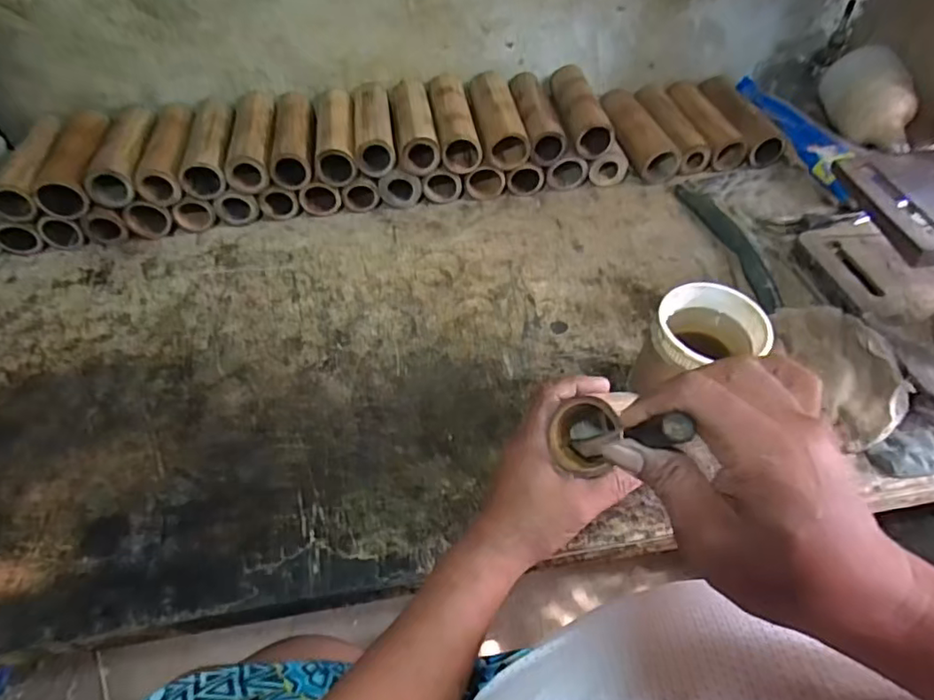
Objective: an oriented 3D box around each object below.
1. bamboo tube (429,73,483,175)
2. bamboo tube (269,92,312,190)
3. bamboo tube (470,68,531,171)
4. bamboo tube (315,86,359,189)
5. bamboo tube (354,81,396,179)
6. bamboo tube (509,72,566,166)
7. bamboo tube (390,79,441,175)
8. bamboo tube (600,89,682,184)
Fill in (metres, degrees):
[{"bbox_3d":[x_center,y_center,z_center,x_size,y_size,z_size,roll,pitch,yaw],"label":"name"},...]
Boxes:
[{"bbox_3d":[-0.018,-0.319,0.814,0.052,0.057,0.174,-8,52,-2],"label":"bamboo tube"},{"bbox_3d":[-0.236,-0.298,0.801,0.055,0.046,0.178,-8,52,-2],"label":"bamboo tube"},{"bbox_3d":[0.040,-0.331,0.820,0.058,0.057,0.176,-10,52,-3],"label":"bamboo tube"},{"bbox_3d":[-0.182,-0.303,0.807,0.054,0.048,0.175,-9,52,-3],"label":"bamboo tube"},{"bbox_3d":[-0.129,-0.316,0.803,0.051,0.051,0.174,-8,52,-2],"label":"bamboo tube"},{"bbox_3d":[0.098,-0.336,0.829,0.053,0.051,0.168,-7,52,-1],"label":"bamboo tube"},{"bbox_3d":[-0.076,-0.321,0.814,0.053,0.056,0.177,-9,52,-3],"label":"bamboo tube"},{"bbox_3d":[0.251,-0.325,0.869,0.065,0.060,0.180,-12,53,-8],"label":"bamboo tube"}]

